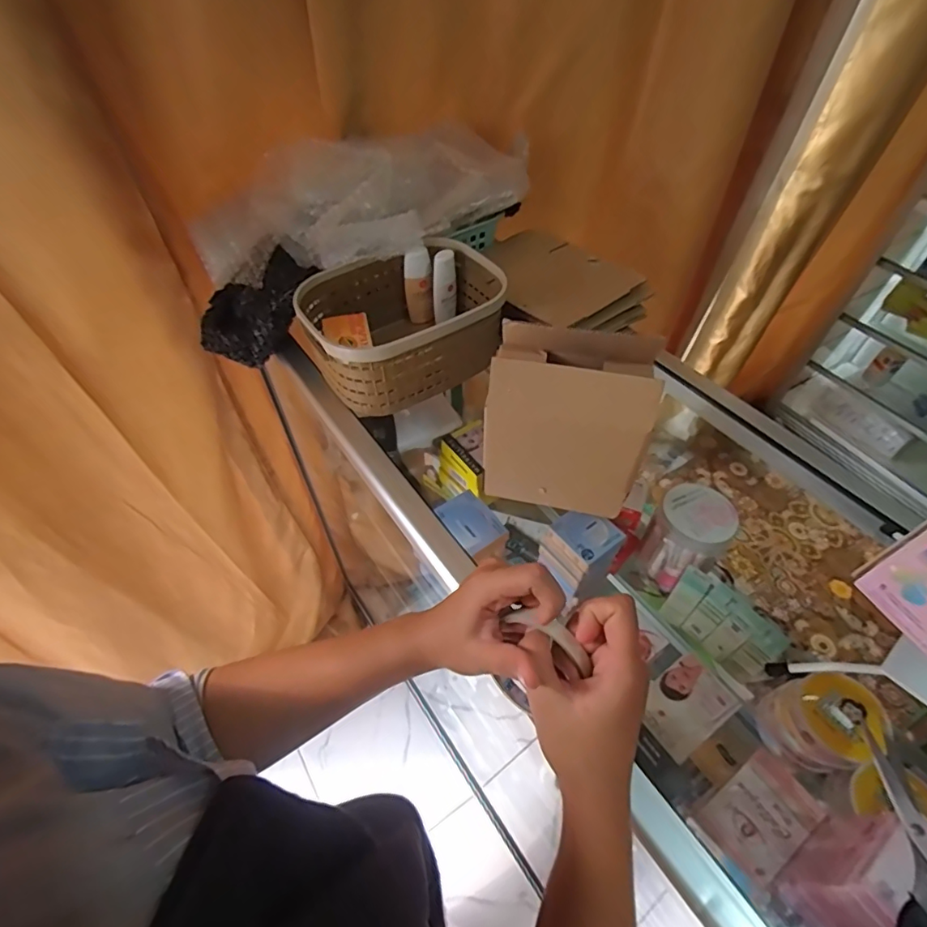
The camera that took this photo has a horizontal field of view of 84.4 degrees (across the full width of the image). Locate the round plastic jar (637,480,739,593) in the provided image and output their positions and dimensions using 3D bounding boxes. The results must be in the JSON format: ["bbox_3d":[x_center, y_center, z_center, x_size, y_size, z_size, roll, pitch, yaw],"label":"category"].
[{"bbox_3d":[0.281,0.101,0.655,0.087,0.133,0.084,0,50,0],"label":"round plastic jar"}]

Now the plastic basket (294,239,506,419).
[{"bbox_3d":[-0.059,-0.163,0.598,0.234,0.102,0.164,-23,54,-19],"label":"plastic basket"}]

